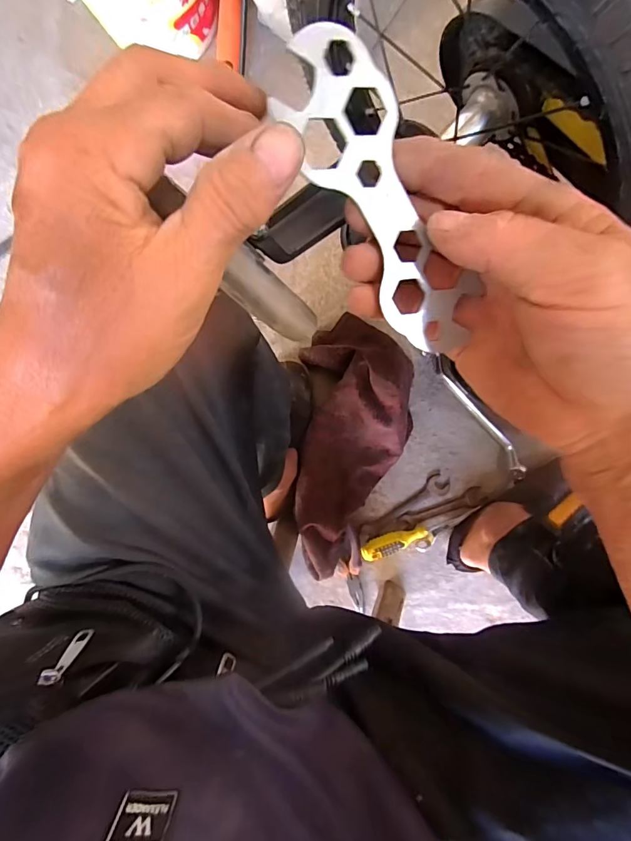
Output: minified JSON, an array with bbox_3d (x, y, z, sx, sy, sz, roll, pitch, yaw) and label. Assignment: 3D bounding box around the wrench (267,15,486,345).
[{"bbox_3d":[0.028,-0.082,0.169,0.042,0.007,0.125,-29,110,5],"label":"wrench"}]

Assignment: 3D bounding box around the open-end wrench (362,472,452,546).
[{"bbox_3d":[0.141,0.144,0.707,0.169,0.008,0.038,-36,91,5],"label":"open-end wrench"}]

